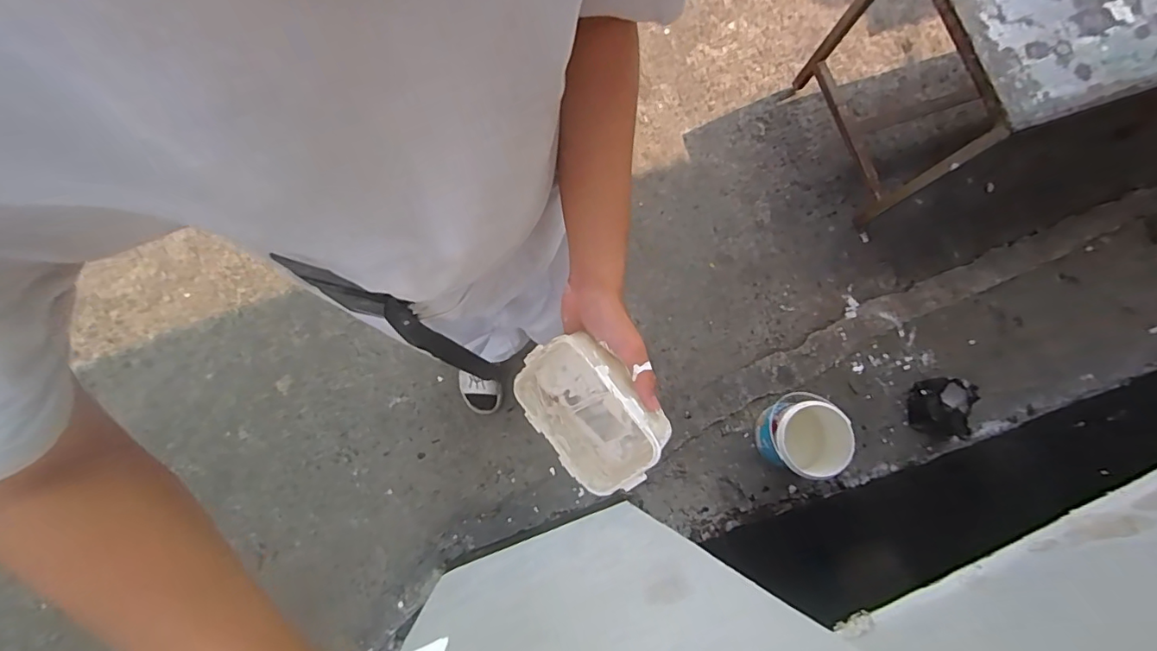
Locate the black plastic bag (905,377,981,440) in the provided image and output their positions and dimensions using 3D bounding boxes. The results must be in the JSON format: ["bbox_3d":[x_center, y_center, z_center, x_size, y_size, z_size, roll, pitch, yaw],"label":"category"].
[{"bbox_3d":[1.019,0.229,1.411,0.136,0.131,0.169,-1,73,0],"label":"black plastic bag"}]

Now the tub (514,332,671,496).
[{"bbox_3d":[0.015,0.078,0.483,0.148,0.060,0.113,46,122,11],"label":"tub"}]

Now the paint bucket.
[{"bbox_3d":[0.593,0.296,1.364,0.204,0.193,0.216,-21,74,-5],"label":"paint bucket"}]

